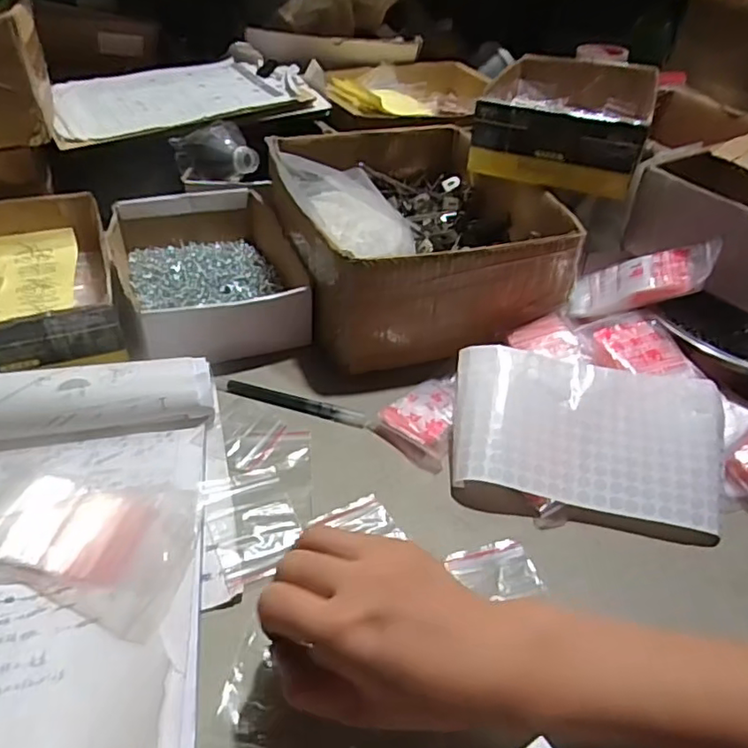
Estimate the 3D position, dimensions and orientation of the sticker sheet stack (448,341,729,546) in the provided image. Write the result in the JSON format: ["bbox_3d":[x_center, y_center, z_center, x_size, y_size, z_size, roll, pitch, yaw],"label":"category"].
[{"bbox_3d":[0.165,0.050,0.472,0.207,0.025,0.137,10,60,7],"label":"sticker sheet stack"}]

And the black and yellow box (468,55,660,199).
[{"bbox_3d":[0.236,-0.312,0.743,0.192,0.091,0.286,17,41,16],"label":"black and yellow box"}]

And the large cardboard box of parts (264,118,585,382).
[{"bbox_3d":[0.042,-0.163,0.658,0.267,0.106,0.332,-8,41,-14],"label":"large cardboard box of parts"}]

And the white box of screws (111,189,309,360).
[{"bbox_3d":[-0.176,-0.110,0.621,0.167,0.061,0.256,-11,41,-17],"label":"white box of screws"}]

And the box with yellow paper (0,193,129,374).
[{"bbox_3d":[-0.346,-0.091,0.573,0.180,0.053,0.261,-15,43,-21],"label":"box with yellow paper"}]

